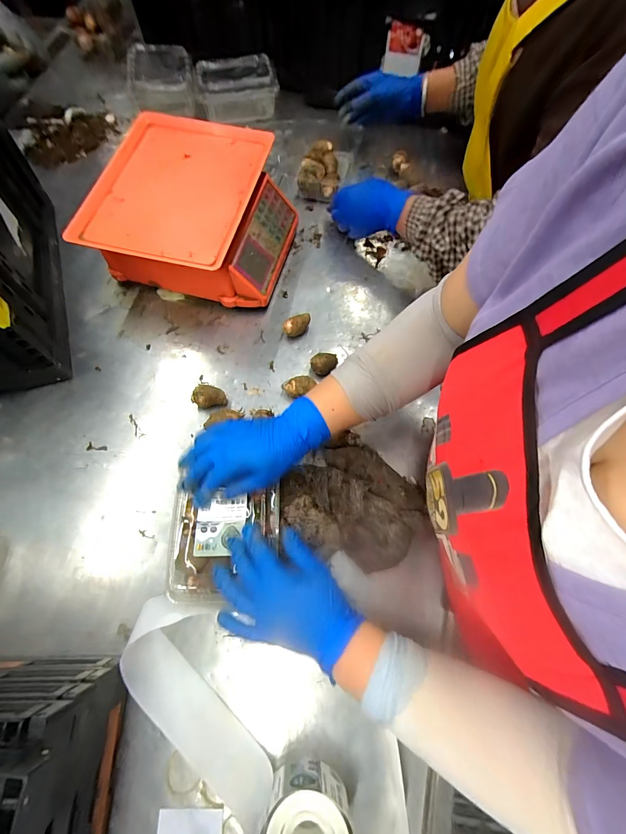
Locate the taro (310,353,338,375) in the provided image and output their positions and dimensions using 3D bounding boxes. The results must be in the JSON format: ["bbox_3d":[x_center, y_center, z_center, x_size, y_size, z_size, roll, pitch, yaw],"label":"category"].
[{"bbox_3d":[0.017,-0.083,0.574,0.040,0.036,0.030,12,69,4],"label":"taro"}]

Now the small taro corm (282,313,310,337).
[{"bbox_3d":[-0.027,-0.153,0.596,0.047,0.030,0.024,-38,74,-14],"label":"small taro corm"}]

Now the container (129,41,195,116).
[{"bbox_3d":[-0.336,-0.757,0.807,0.141,0.076,0.140,-4,69,-2],"label":"container"}]

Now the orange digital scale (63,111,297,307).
[{"bbox_3d":[-0.188,-0.337,0.609,0.281,0.132,0.292,13,69,4],"label":"orange digital scale"}]

